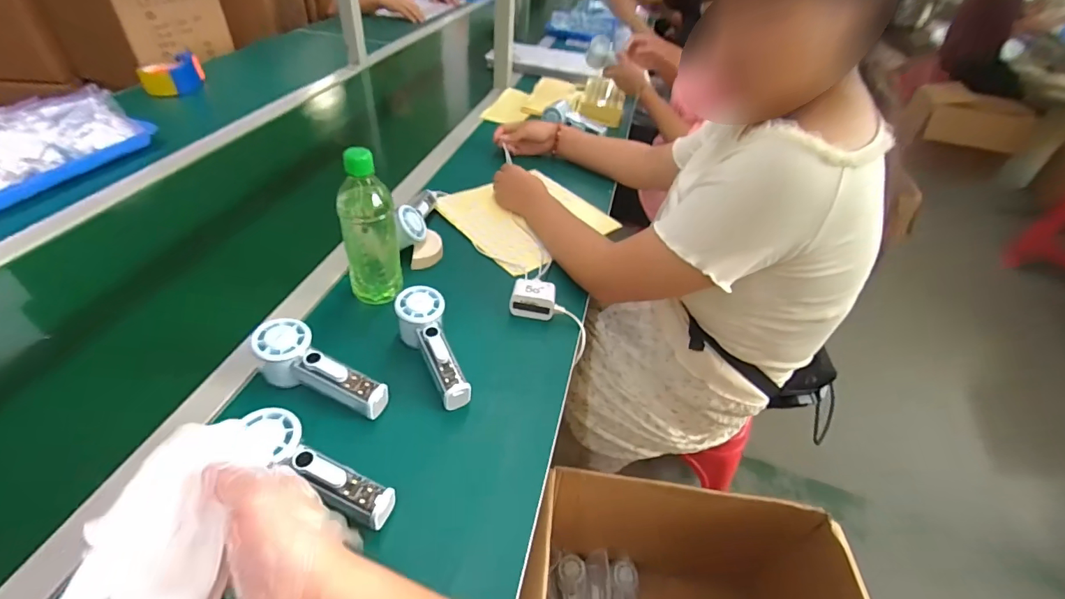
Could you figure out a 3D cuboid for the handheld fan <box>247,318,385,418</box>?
[{"bbox_3d":[-0.233,0.082,0.514,0.157,0.060,0.054,29,45,3],"label":"handheld fan"}]

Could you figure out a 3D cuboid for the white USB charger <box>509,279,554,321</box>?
[{"bbox_3d":[0.001,0.000,0.641,0.058,0.037,0.042,9,42,4],"label":"white USB charger"}]

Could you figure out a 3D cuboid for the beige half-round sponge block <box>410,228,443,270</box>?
[{"bbox_3d":[-0.158,-0.076,0.710,0.040,0.022,0.078,3,42,-3],"label":"beige half-round sponge block"}]

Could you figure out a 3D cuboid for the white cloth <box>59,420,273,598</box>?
[{"bbox_3d":[-0.243,0.168,0.309,0.072,0.050,0.166,7,74,2],"label":"white cloth"}]

